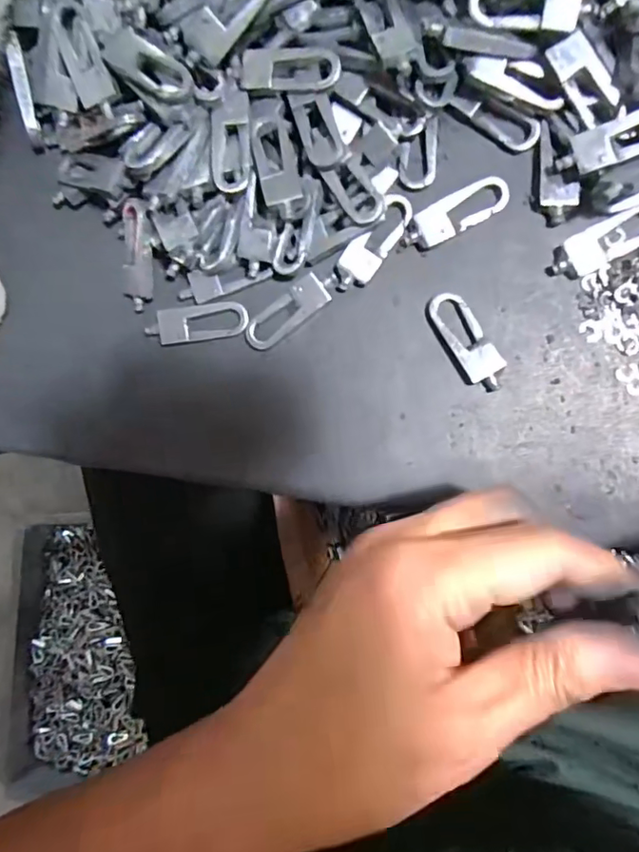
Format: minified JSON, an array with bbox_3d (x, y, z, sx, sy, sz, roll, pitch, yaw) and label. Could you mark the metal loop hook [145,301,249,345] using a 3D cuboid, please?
[{"bbox_3d":[-0.053,-0.044,0.233,0.044,0.004,0.015,-6,89,9],"label":"metal loop hook"}]

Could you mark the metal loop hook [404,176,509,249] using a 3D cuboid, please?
[{"bbox_3d":[0.055,-0.085,0.220,0.043,0.006,0.015,-28,85,7],"label":"metal loop hook"}]

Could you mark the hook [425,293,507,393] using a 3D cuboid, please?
[{"bbox_3d":[0.059,-0.033,0.220,0.018,0.005,0.043,-33,85,7],"label":"hook"}]

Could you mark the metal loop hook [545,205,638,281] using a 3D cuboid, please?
[{"bbox_3d":[0.111,-0.071,0.211,0.045,0.004,0.017,-25,86,8],"label":"metal loop hook"}]

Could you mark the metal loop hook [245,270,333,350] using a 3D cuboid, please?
[{"bbox_3d":[-0.013,-0.048,0.227,0.042,0.004,0.014,-36,84,7],"label":"metal loop hook"}]

